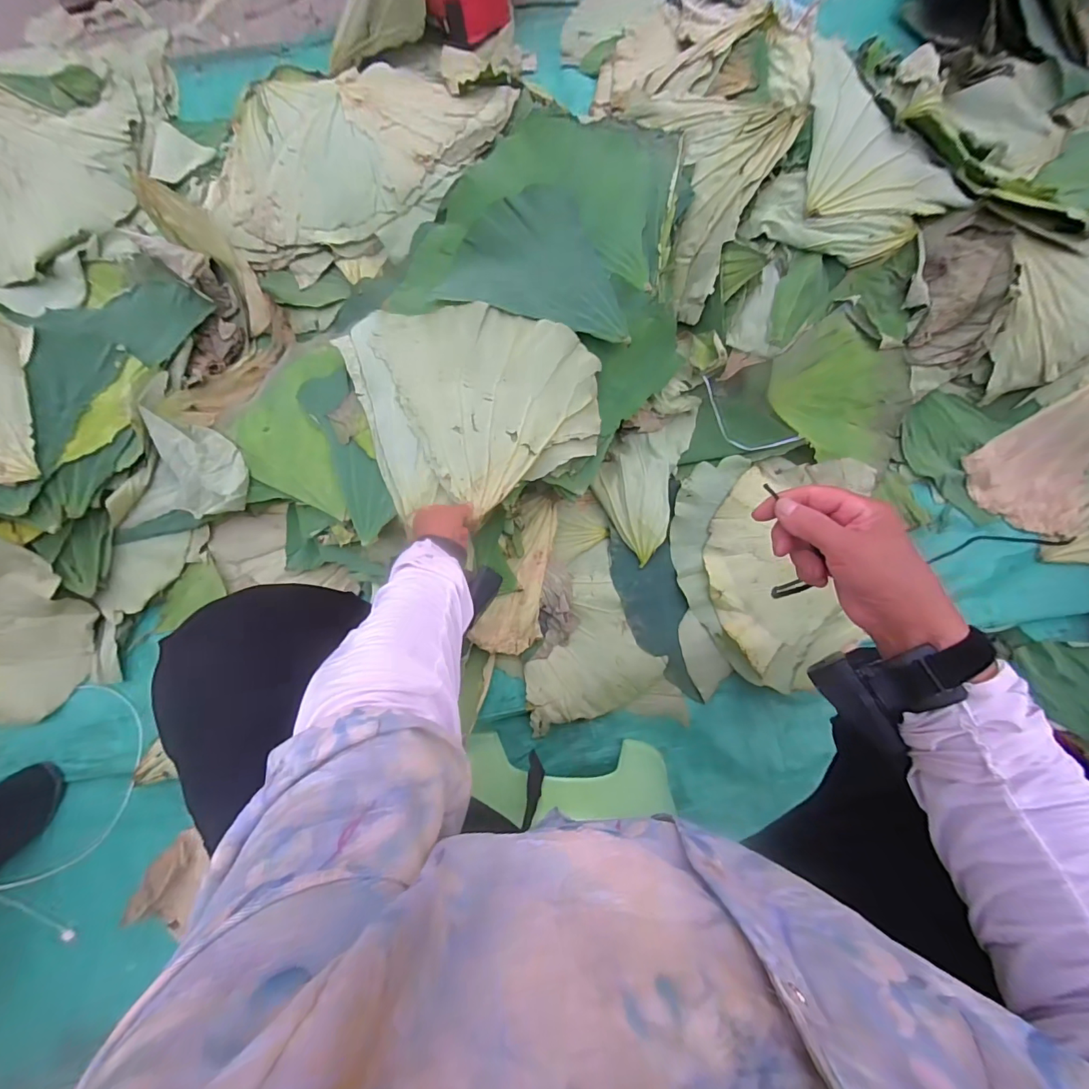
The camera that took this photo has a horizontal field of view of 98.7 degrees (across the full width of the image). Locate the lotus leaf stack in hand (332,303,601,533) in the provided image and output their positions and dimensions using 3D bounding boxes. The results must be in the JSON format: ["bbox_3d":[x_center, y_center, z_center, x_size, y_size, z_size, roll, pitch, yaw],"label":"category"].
[{"bbox_3d":[-0.091,-0.214,0.671,0.318,0.052,0.313,-20,84,-4],"label":"lotus leaf stack in hand"}]

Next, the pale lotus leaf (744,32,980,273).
[{"bbox_3d":[0.510,-0.601,0.738,0.295,0.050,0.319,19,80,7],"label":"pale lotus leaf"}]

